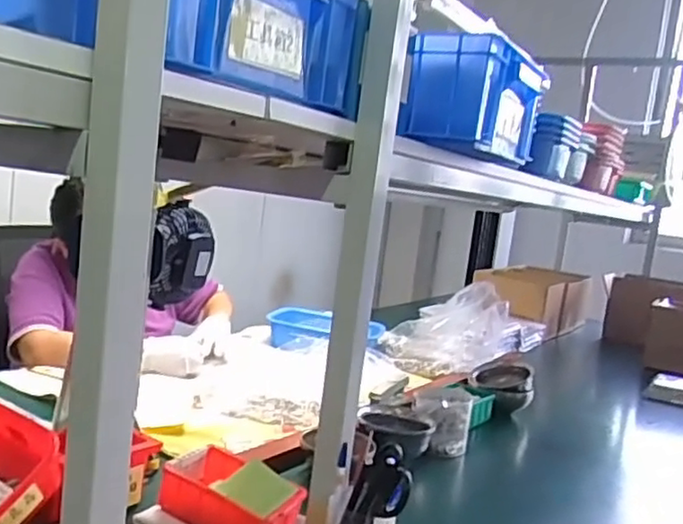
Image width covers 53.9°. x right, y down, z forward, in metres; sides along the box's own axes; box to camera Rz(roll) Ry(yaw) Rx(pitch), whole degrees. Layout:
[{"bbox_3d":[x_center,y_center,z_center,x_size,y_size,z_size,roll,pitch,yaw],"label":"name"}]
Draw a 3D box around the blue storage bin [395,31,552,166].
[{"bbox_3d":[0.180,-0.204,0.863,0.101,0.122,0.212,12,8,36],"label":"blue storage bin"}]

